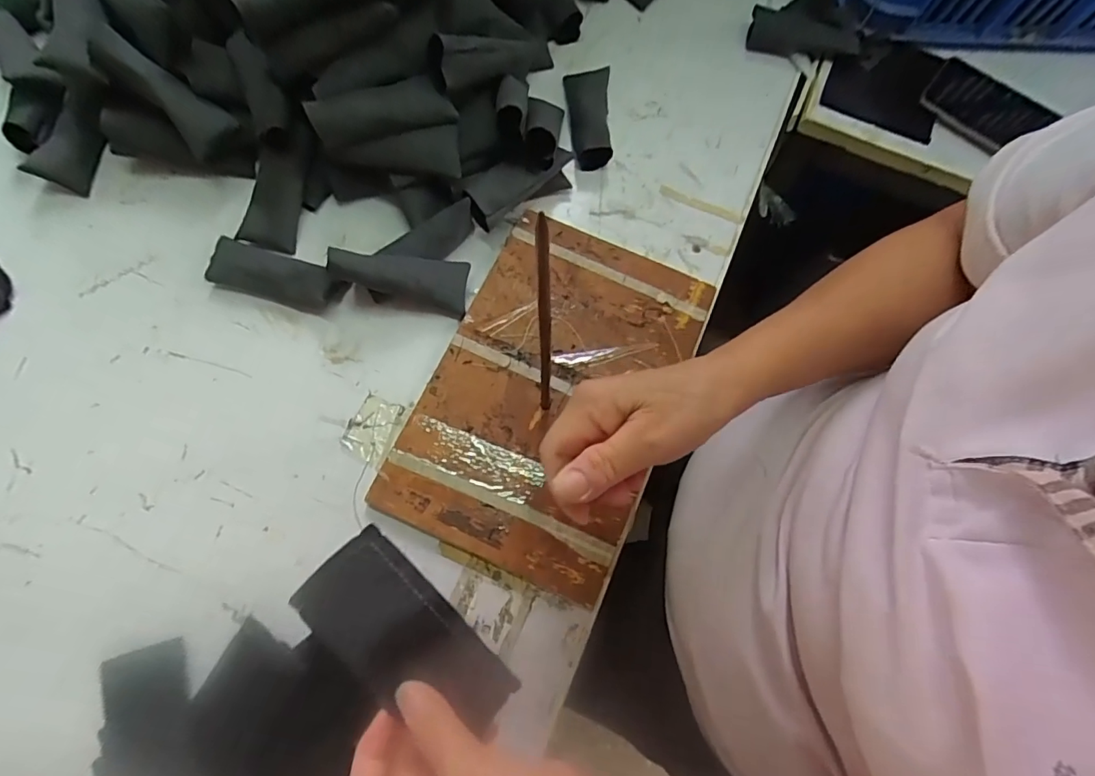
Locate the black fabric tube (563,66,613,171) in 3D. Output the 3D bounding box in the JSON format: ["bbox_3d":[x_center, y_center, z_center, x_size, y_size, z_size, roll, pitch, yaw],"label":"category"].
[{"bbox_3d":[0.038,-0.254,0.466,0.039,0.022,0.103,1,73,-2],"label":"black fabric tube"}]

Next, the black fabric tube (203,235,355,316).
[{"bbox_3d":[-0.217,-0.090,0.410,0.104,0.016,0.039,16,73,3],"label":"black fabric tube"}]

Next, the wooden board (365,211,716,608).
[{"bbox_3d":[0.004,-0.001,0.395,0.174,0.013,0.268,24,74,5],"label":"wooden board"}]

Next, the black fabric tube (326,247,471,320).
[{"bbox_3d":[-0.114,-0.086,0.395,0.102,0.018,0.040,10,72,-22],"label":"black fabric tube"}]

